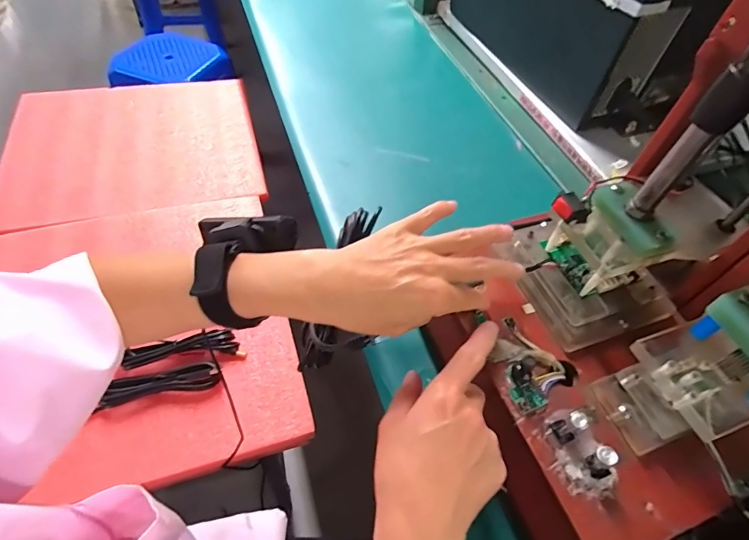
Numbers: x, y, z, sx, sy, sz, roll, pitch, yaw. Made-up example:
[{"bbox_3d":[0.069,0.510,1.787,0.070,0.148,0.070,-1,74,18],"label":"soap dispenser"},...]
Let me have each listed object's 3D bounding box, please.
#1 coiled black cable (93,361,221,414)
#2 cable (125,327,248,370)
[{"bbox_3d":[-0.268,0.143,0.536,0.139,0.019,0.034,-9,54,-12],"label":"coiled black cable"},{"bbox_3d":[-0.250,0.109,0.572,0.143,0.031,0.033,-7,54,-10],"label":"cable"}]

